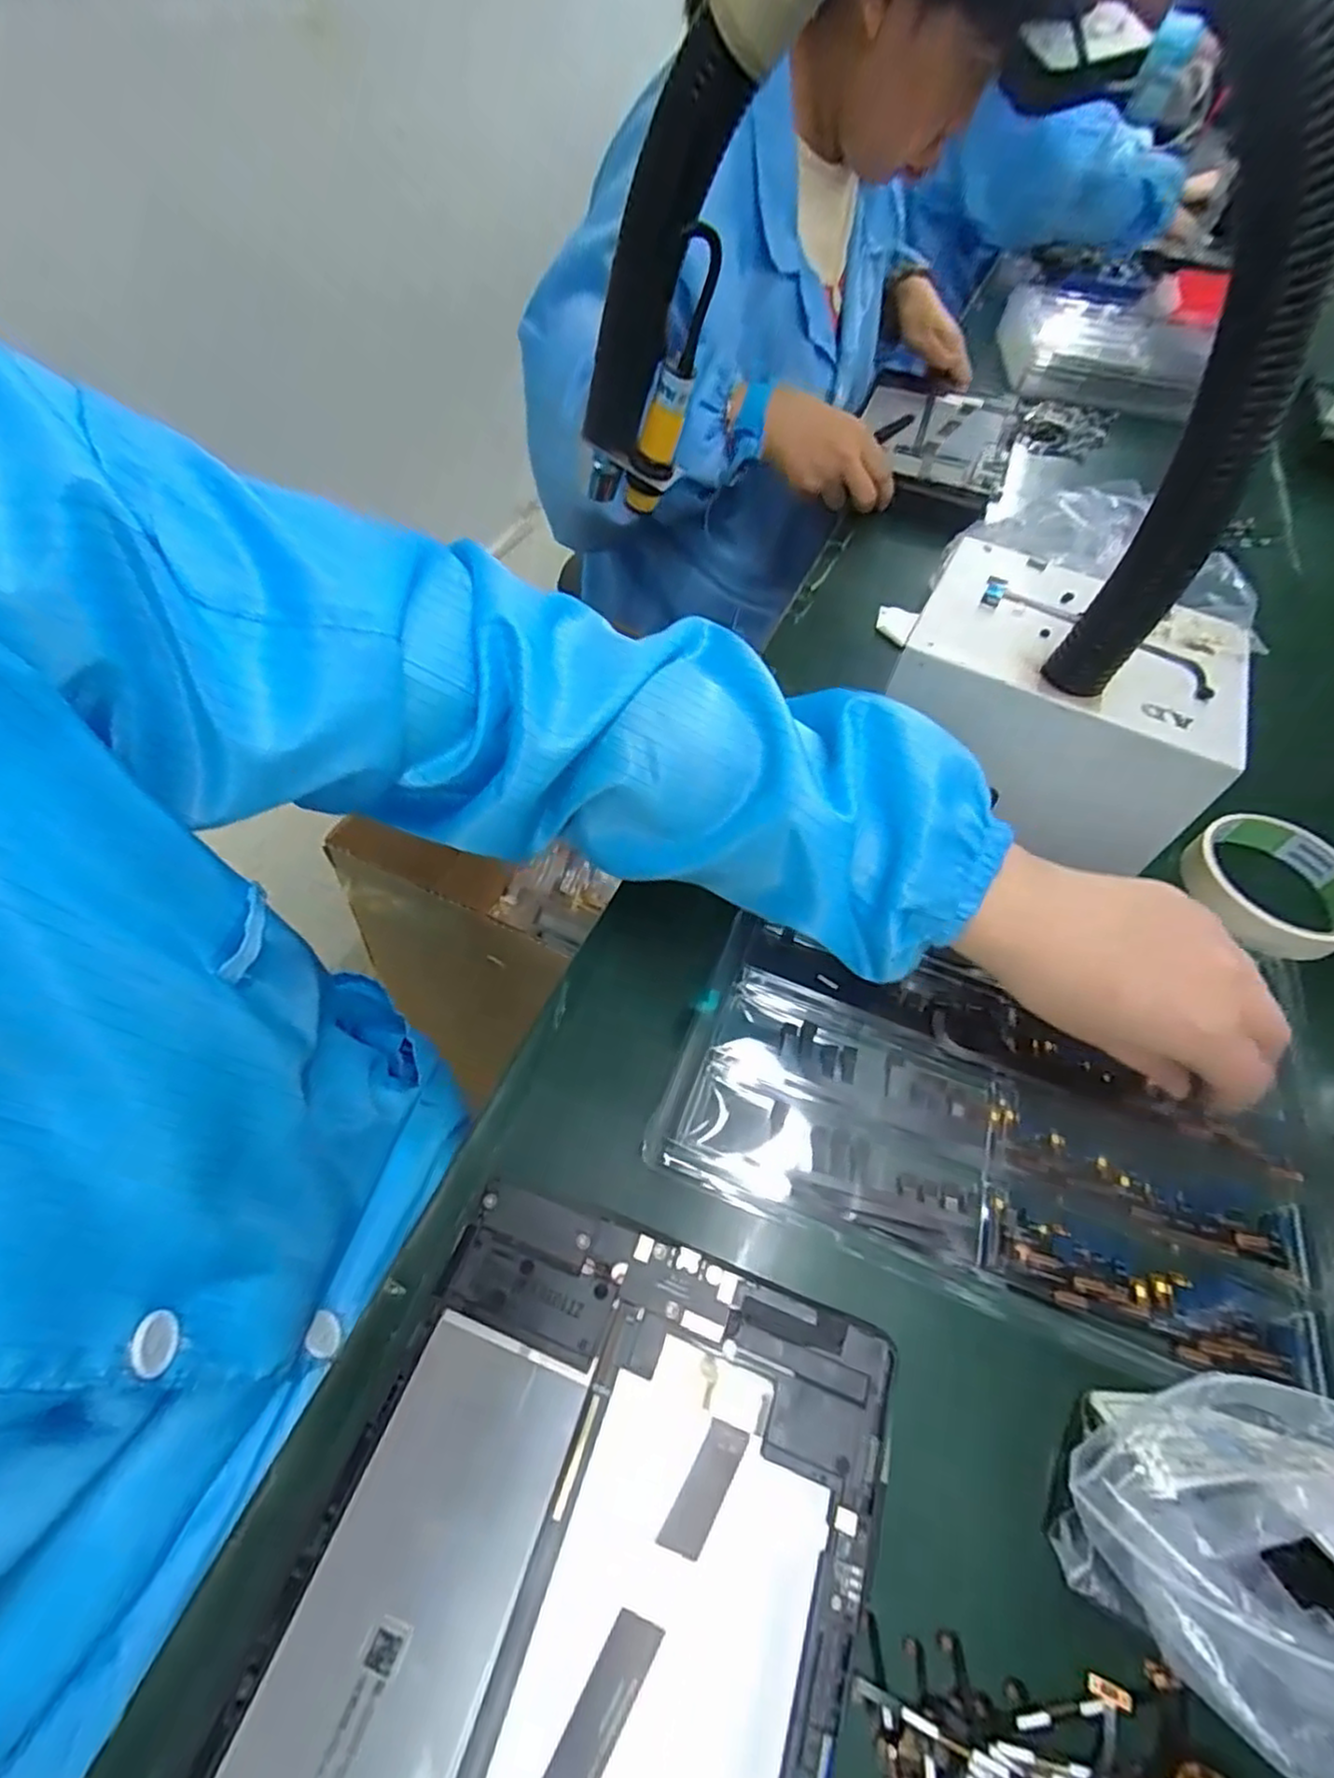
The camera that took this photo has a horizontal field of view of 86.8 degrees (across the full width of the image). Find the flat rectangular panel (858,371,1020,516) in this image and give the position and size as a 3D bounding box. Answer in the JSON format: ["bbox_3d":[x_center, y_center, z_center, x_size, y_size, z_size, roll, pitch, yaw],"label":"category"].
[{"bbox_3d":[0.258,-0.443,0.687,0.148,0.027,0.234,21,56,7],"label":"flat rectangular panel"}]

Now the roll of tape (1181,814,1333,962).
[{"bbox_3d":[0.335,-0.001,0.392,0.100,0.021,0.085,-27,61,-22],"label":"roll of tape"}]

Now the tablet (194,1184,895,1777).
[{"bbox_3d":[-0.034,0.219,0.183,0.148,0.015,0.238,20,55,9],"label":"tablet"}]

